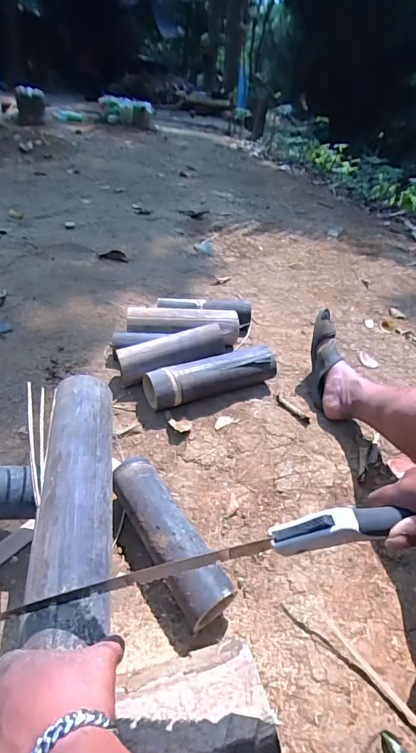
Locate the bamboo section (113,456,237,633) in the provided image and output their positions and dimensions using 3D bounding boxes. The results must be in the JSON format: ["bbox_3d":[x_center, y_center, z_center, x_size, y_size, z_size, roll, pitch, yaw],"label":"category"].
[{"bbox_3d":[-0.065,0.248,0.644,0.077,0.078,0.275,-17,46,-30],"label":"bamboo section"}]

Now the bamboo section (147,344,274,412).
[{"bbox_3d":[0.013,0.005,0.949,0.309,0.095,0.078,-11,42,-23],"label":"bamboo section"}]

